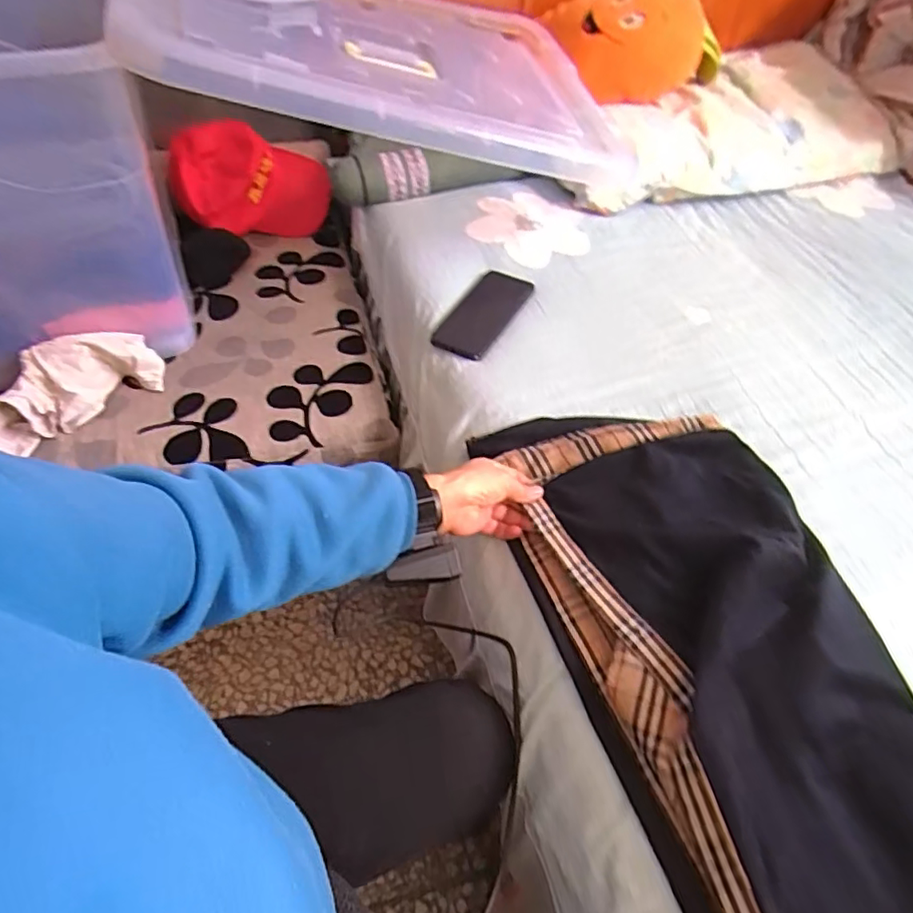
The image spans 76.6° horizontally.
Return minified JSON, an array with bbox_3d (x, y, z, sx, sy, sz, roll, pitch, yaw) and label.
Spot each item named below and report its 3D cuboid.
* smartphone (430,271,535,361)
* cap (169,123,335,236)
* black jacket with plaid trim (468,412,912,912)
[{"bbox_3d":[0.036,-0.193,0.781,0.079,0.008,0.164,25,58,18],"label":"smartphone"},{"bbox_3d":[-0.358,-0.476,1.008,0.263,0.142,0.112,-7,51,-8],"label":"cap"},{"bbox_3d":[0.239,0.203,0.448,0.241,0.062,0.686,-10,50,-10],"label":"black jacket with plaid trim"}]

